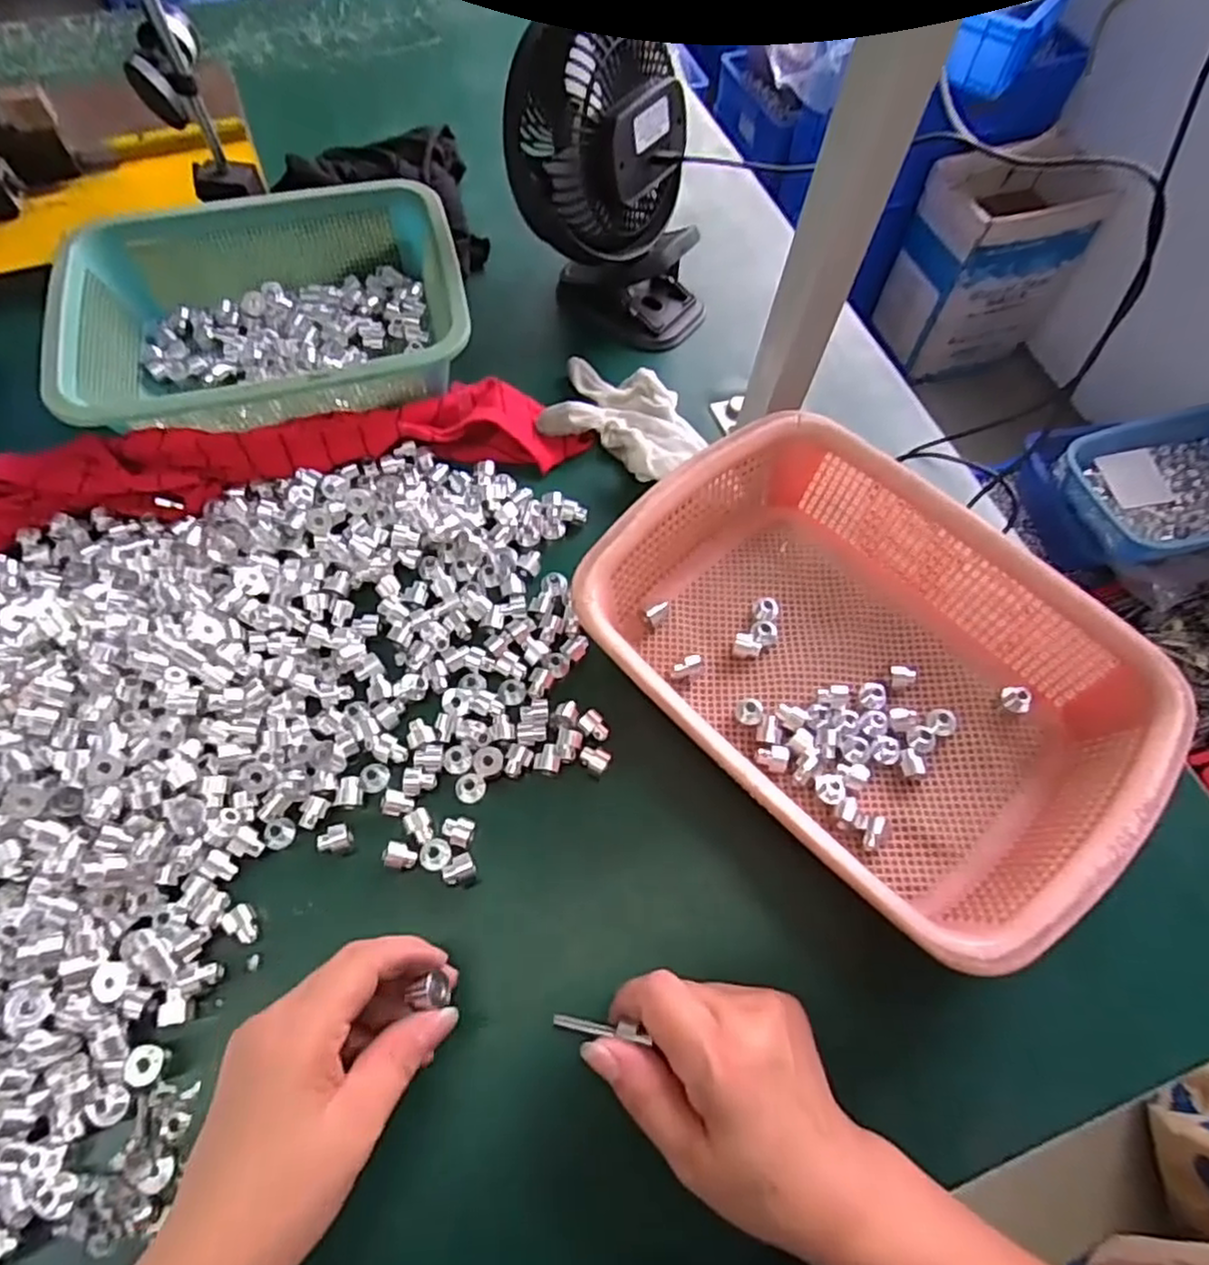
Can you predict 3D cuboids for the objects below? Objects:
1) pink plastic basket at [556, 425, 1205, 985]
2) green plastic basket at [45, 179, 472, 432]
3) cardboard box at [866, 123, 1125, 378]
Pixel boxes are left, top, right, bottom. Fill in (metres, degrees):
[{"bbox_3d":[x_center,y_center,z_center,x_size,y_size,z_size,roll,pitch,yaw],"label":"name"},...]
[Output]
[{"bbox_3d":[0.143,0.019,0.409,0.211,0.077,0.290,-39,71,-20],"label":"pink plastic basket"},{"bbox_3d":[-0.240,-0.229,0.511,0.265,0.059,0.196,-12,64,-10],"label":"green plastic basket"},{"bbox_3d":[0.739,-0.717,1.391,0.271,0.373,0.220,-13,65,-9],"label":"cardboard box"}]

